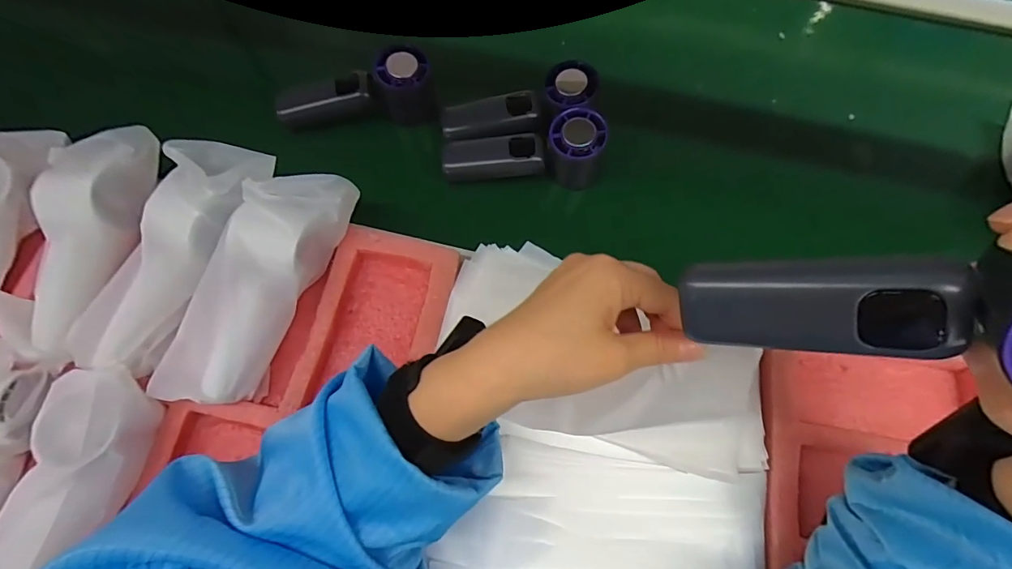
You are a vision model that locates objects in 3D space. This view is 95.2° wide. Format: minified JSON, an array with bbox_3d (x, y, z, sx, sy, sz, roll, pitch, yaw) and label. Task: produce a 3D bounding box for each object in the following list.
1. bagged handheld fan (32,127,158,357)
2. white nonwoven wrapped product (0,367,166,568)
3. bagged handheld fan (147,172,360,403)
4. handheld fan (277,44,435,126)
[{"bbox_3d":[-0.336,-0.041,0.362,0.075,0.042,0.181,-2,72,-2],"label":"bagged handheld fan"},{"bbox_3d":[-0.298,0.138,0.313,0.061,0.046,0.157,11,72,3],"label":"white nonwoven wrapped product"},{"bbox_3d":[-0.192,0.002,0.368,0.077,0.063,0.195,17,72,5],"label":"bagged handheld fan"},{"bbox_3d":[-0.145,-0.188,0.454,0.145,0.065,0.042,-6,72,-3],"label":"handheld fan"}]

